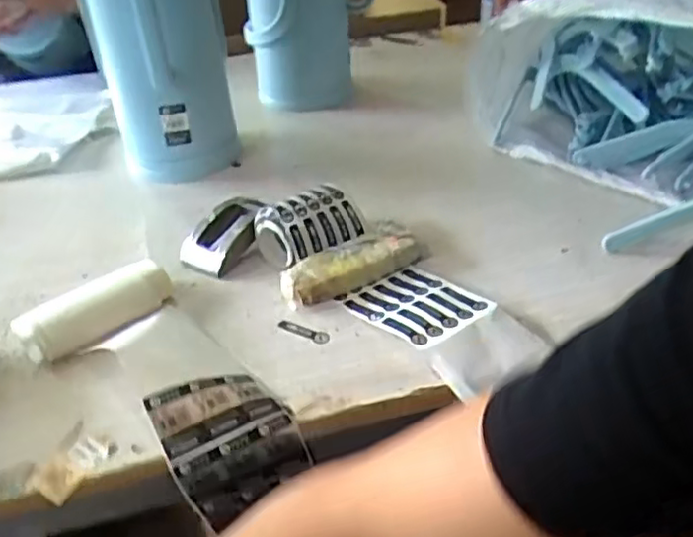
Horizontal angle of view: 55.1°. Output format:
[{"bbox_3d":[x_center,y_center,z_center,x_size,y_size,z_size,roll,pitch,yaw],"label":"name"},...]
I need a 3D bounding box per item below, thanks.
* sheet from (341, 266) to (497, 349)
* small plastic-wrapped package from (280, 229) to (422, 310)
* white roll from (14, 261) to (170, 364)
[{"bbox_3d":[0.070,0.033,0.645,0.099,0.009,0.122,-27,34,-27],"label":"sheet"},{"bbox_3d":[0.007,-0.004,0.684,0.153,0.031,0.050,-19,37,-22],"label":"small plastic-wrapped package"},{"bbox_3d":[-0.237,0.038,0.638,0.144,0.044,0.050,-28,41,-31],"label":"white roll"}]

